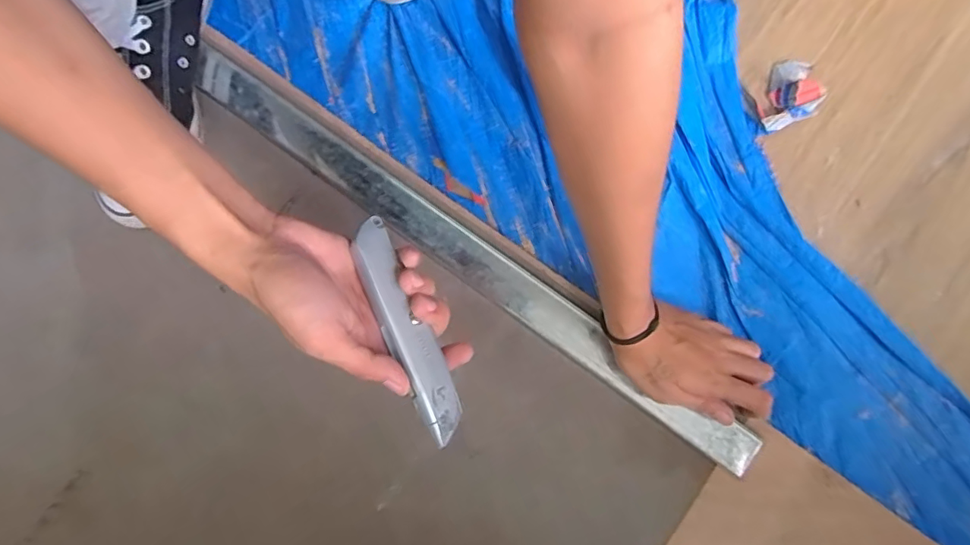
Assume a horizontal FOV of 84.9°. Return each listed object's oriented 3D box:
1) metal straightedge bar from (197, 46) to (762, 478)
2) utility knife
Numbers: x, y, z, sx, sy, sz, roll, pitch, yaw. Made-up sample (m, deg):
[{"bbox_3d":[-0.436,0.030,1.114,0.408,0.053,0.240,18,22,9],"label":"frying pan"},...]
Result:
[{"bbox_3d":[-0.032,-0.026,0.481,0.605,0.021,0.045,36,82,9],"label":"metal straightedge bar"},{"bbox_3d":[-0.050,0.033,0.329,0.025,0.015,0.143,-24,81,-3],"label":"utility knife"}]

